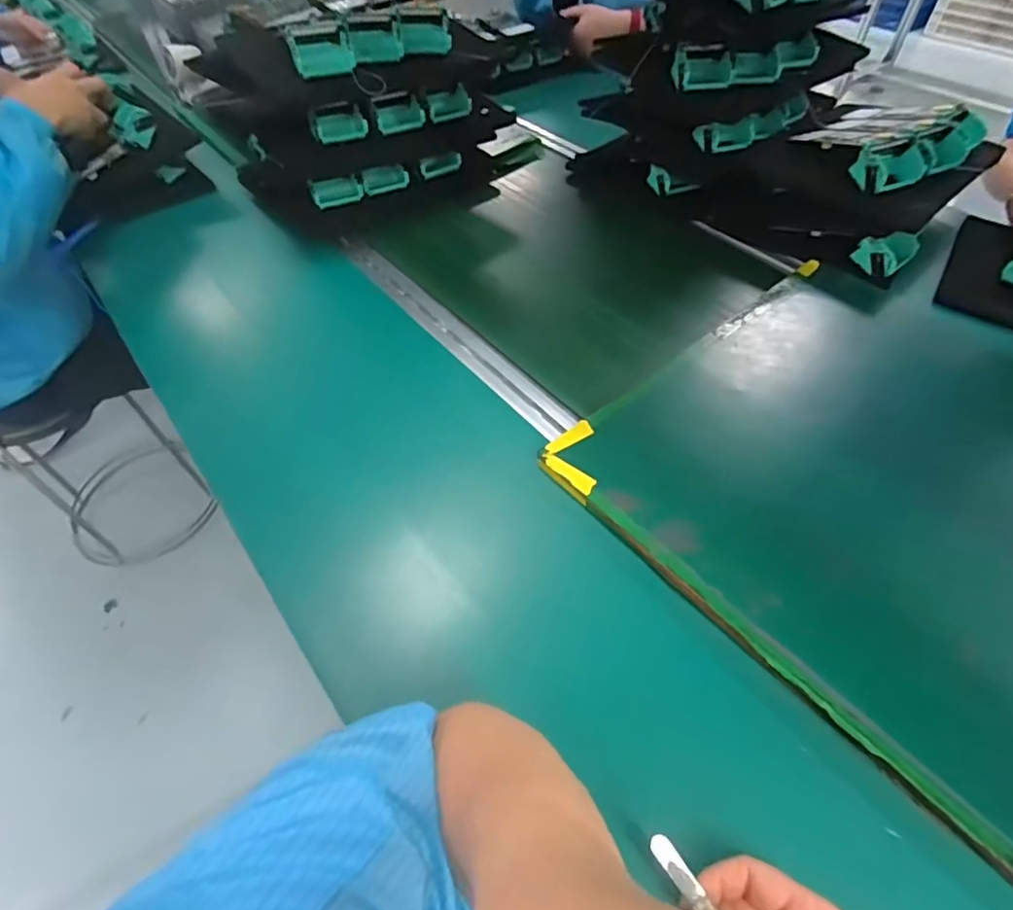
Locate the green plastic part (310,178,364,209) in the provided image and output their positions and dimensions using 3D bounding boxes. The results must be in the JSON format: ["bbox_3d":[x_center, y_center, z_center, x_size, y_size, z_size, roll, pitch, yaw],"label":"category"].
[{"bbox_3d":[-0.250,-0.387,0.807,0.071,0.035,0.014,-17,24,-16],"label":"green plastic part"}]

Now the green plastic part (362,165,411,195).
[{"bbox_3d":[-0.181,-0.415,0.823,0.070,0.034,0.008,-20,26,-16],"label":"green plastic part"}]

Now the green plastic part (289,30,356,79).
[{"bbox_3d":[-0.228,-0.499,0.681,0.071,0.033,0.046,-15,54,-9],"label":"green plastic part"}]

